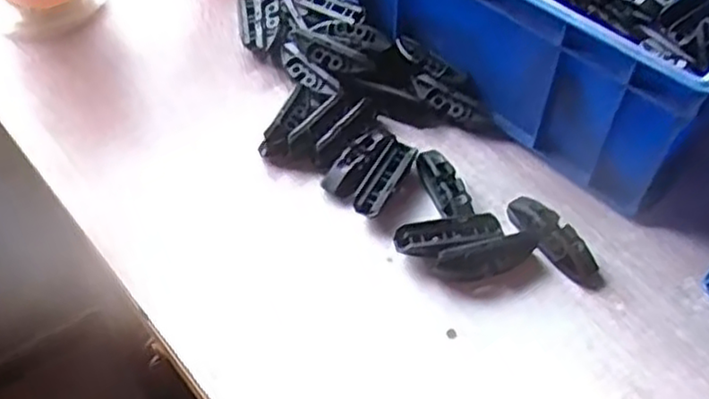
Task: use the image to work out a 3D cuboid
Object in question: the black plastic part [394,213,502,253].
[{"bbox_3d":[0.062,0.026,0.472,0.071,0.017,0.022,-8,51,-8],"label":"black plastic part"}]

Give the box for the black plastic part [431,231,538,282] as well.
[{"bbox_3d":[0.085,0.038,0.459,0.069,0.023,0.017,-13,52,-12],"label":"black plastic part"}]

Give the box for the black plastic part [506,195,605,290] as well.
[{"bbox_3d":[0.132,0.028,0.472,0.022,0.018,0.076,-23,55,-19],"label":"black plastic part"}]

